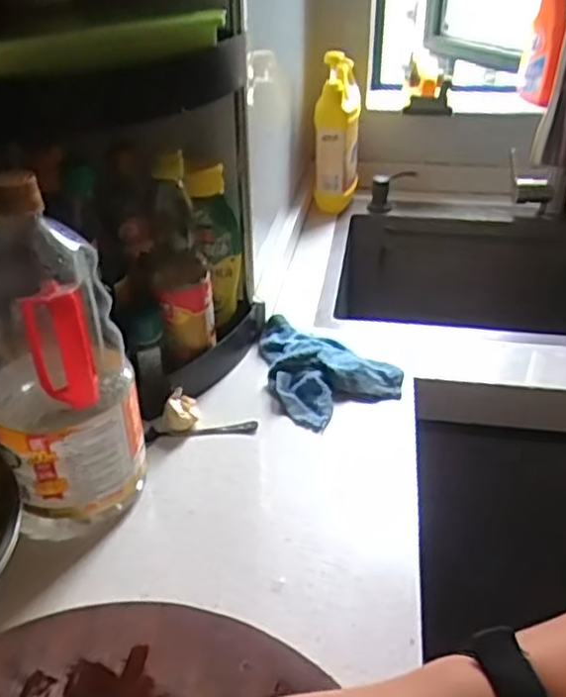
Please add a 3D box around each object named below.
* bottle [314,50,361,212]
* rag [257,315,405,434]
[{"bbox_3d":[0.088,-0.347,1.105,0.066,0.241,0.087,4,34,7],"label":"bottle"},{"bbox_3d":[0.045,0.014,0.773,0.135,0.031,0.170,-13,36,-18],"label":"rag"}]

